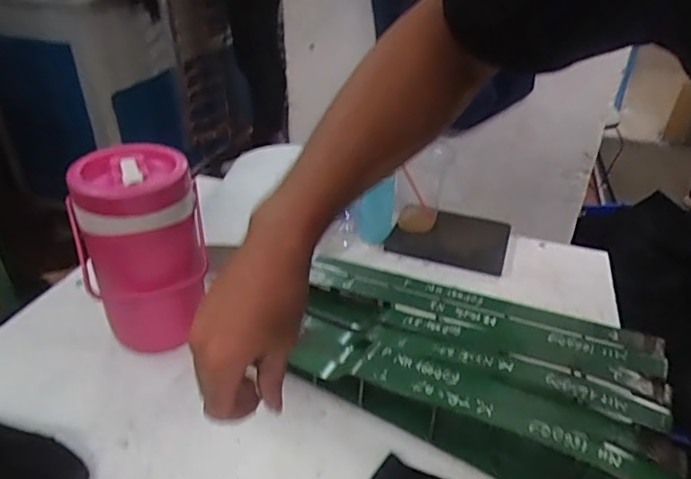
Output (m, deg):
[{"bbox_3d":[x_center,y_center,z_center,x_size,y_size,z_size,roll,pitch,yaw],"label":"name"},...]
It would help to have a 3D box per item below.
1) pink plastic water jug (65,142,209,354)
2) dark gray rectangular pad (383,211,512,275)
[{"bbox_3d":[-0.251,0.022,0.652,0.135,0.257,0.116,-8,34,-15],"label":"pink plastic water jug"},{"bbox_3d":[0.187,-0.004,0.935,0.206,0.009,0.130,12,50,13],"label":"dark gray rectangular pad"}]

